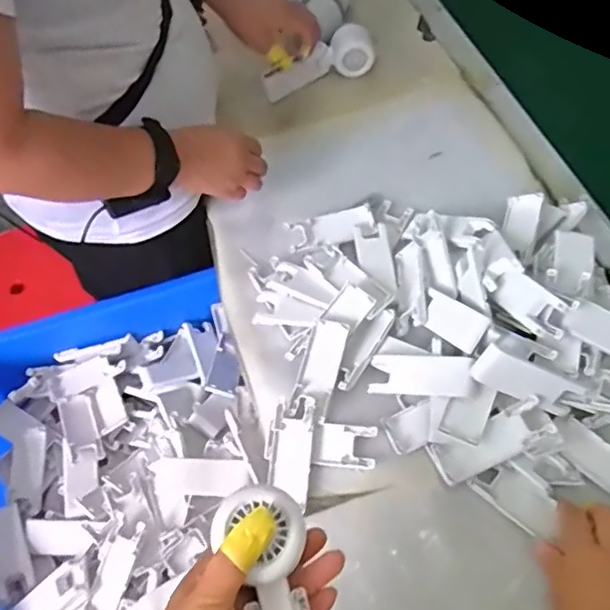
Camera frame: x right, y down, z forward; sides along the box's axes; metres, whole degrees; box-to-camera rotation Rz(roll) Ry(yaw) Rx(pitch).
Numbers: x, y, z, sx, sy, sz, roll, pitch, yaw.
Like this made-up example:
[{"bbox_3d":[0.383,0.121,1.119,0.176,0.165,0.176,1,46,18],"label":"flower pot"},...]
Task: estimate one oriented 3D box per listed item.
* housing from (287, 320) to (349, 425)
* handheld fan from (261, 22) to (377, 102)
[{"bbox_3d":[0.015,0.065,0.596,0.040,0.013,0.104,13,61,12],"label":"housing"},{"bbox_3d":[0.030,-0.344,0.841,0.181,0.048,0.063,-31,62,-13],"label":"handheld fan"}]

